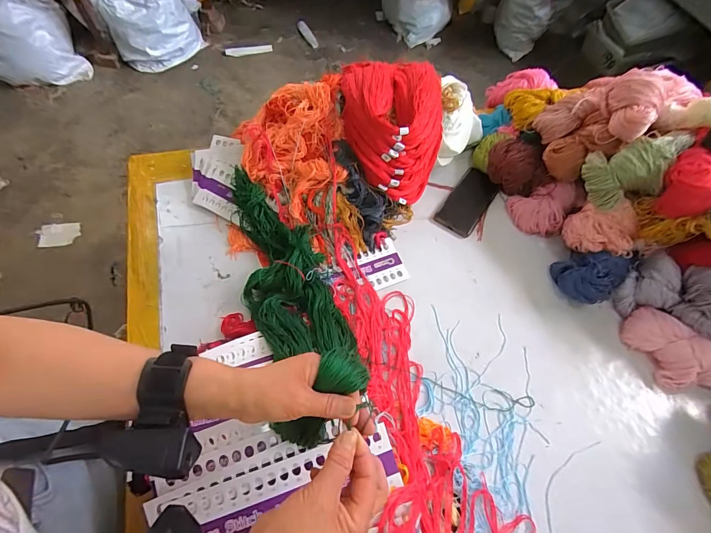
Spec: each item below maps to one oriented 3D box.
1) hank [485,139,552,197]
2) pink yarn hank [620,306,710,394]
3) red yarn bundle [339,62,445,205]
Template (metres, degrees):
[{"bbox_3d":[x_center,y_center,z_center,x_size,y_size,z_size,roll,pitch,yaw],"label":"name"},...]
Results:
[{"bbox_3d":[0.322,-0.195,0.701,0.119,0.077,0.074,21,63,8],"label":"hank"},{"bbox_3d":[0.512,0.146,0.547,0.179,0.063,0.091,41,67,17],"label":"pink yarn hank"},{"bbox_3d":[0.068,-0.265,0.657,0.179,0.121,0.268,-2,62,-4],"label":"red yarn bundle"}]

